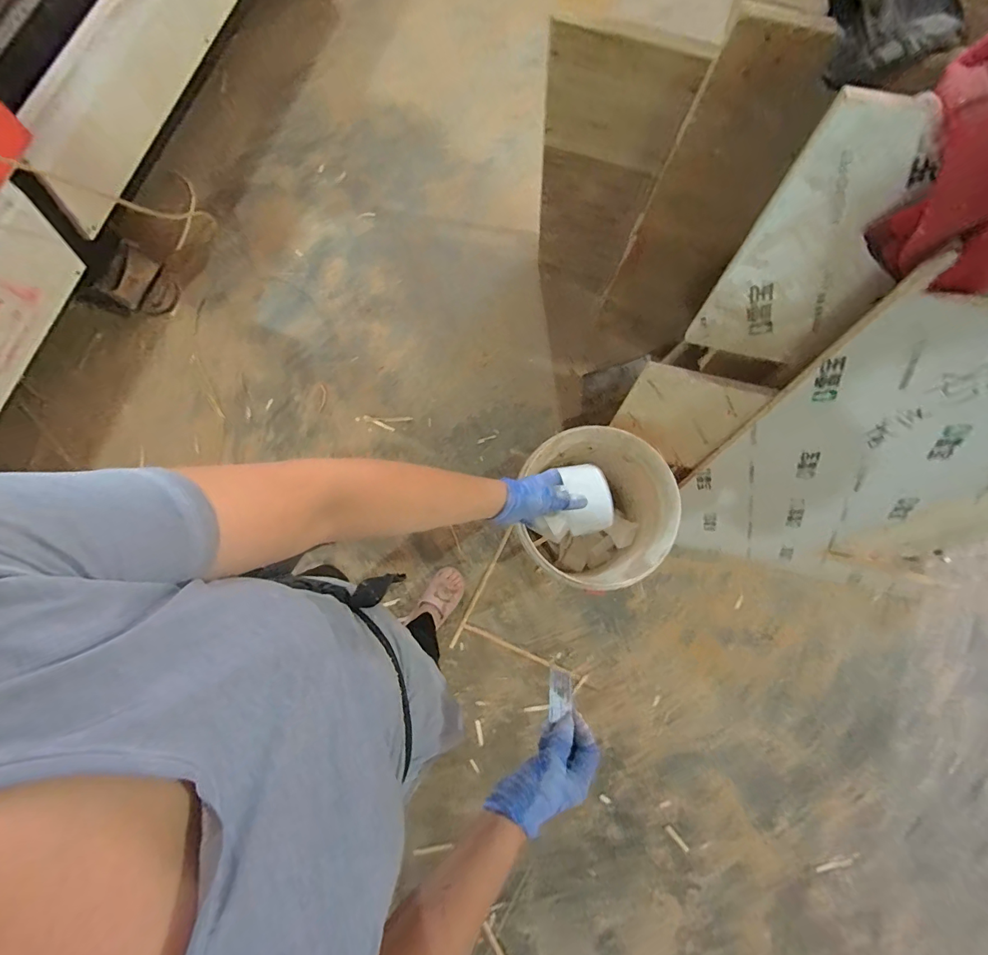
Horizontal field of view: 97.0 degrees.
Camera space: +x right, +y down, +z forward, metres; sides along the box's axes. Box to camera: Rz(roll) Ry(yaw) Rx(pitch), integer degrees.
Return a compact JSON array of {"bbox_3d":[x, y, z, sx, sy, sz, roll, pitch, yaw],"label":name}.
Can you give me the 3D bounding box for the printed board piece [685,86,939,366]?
[{"bbox_3d":[0.412,-0.273,0.563,0.190,0.331,0.013,15,66,3],"label":"printed board piece"}]

